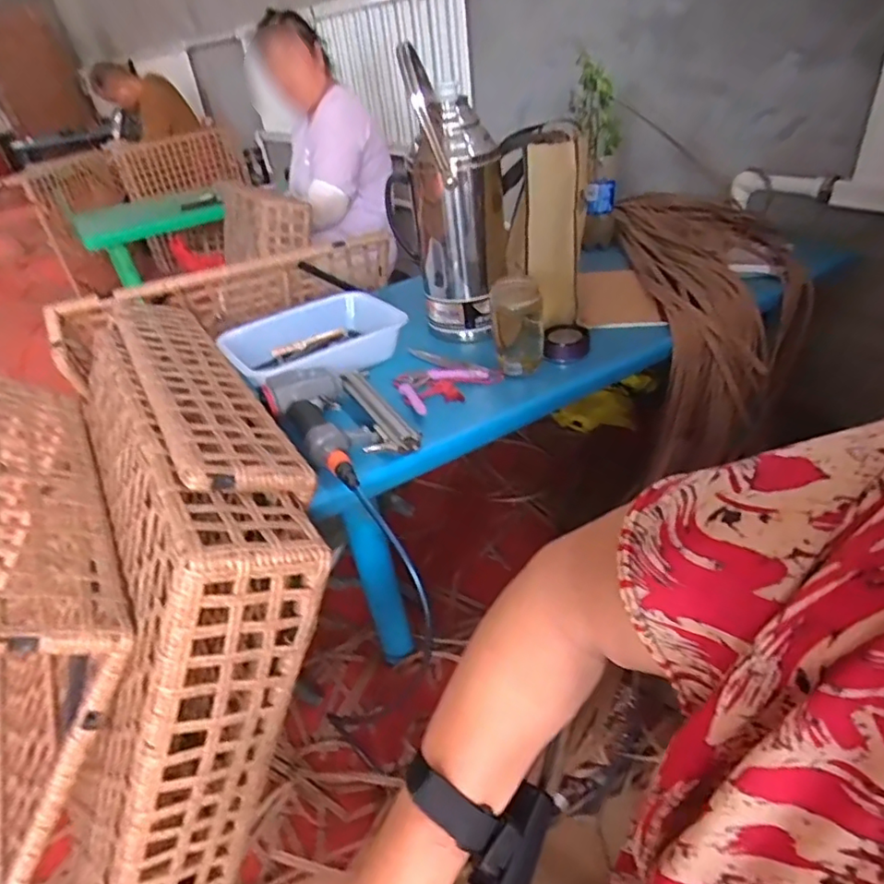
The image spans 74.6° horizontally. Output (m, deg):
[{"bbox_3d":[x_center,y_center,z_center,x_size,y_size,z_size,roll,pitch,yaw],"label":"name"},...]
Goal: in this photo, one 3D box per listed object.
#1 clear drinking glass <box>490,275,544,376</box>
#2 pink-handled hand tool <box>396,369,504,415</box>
[{"bbox_3d":[0.115,-0.179,0.889,0.078,0.128,0.084,2,37,10],"label":"clear drinking glass"},{"bbox_3d":[-0.001,-0.096,0.917,0.160,0.015,0.121,-27,41,-26],"label":"pink-handled hand tool"}]

